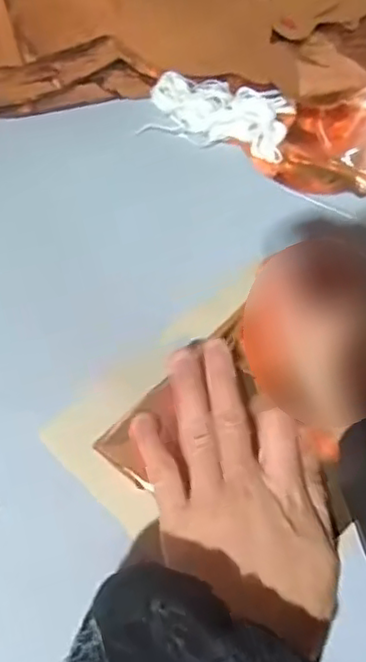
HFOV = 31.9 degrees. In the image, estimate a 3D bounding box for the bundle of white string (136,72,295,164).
[{"bbox_3d":[0.027,-0.171,0.496,0.109,0.025,0.058,15,60,5],"label":"bundle of white string"}]

